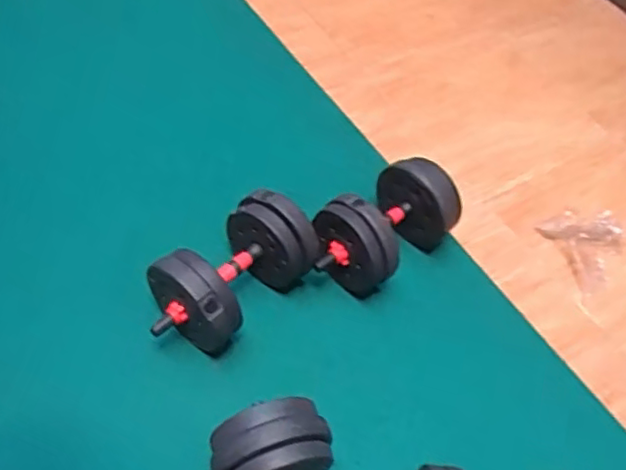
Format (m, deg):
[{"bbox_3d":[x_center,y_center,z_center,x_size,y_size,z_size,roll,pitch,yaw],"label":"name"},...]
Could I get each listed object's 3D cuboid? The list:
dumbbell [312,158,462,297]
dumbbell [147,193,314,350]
[{"bbox_3d":[0.152,-0.008,1.401,0.345,0.216,0.176,-33,65,-29],"label":"dumbbell"},{"bbox_3d":[-0.161,0.084,1.265,0.186,0.196,0.333,40,57,20],"label":"dumbbell"}]

